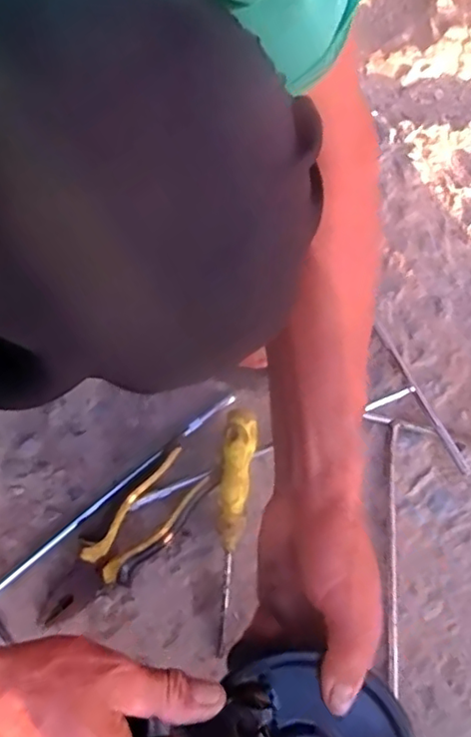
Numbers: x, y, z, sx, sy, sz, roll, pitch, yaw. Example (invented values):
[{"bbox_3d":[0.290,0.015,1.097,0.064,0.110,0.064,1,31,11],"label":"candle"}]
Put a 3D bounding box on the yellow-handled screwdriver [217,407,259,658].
[{"bbox_3d":[-0.003,0.136,0.505,0.028,0.029,0.195,5,84,3],"label":"yellow-handled screwdriver"}]

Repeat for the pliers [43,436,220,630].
[{"bbox_3d":[-0.099,0.151,0.507,0.056,0.027,0.191,43,91,15],"label":"pliers"}]

